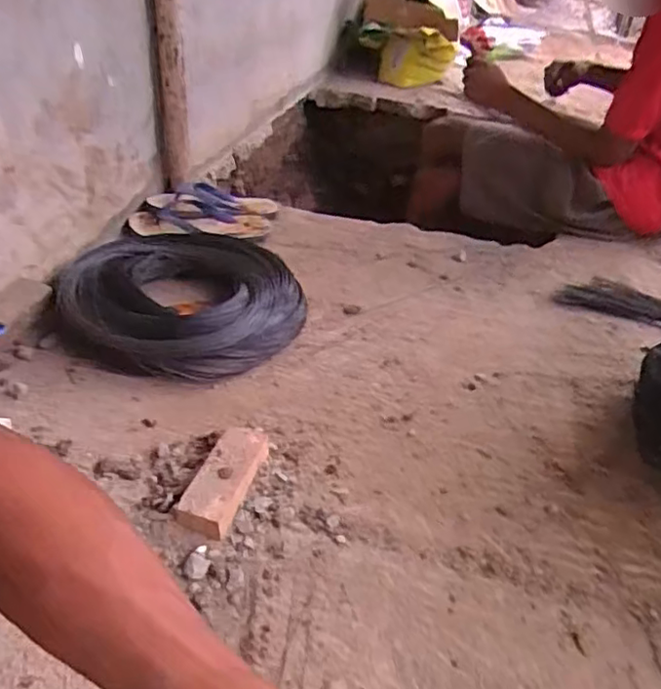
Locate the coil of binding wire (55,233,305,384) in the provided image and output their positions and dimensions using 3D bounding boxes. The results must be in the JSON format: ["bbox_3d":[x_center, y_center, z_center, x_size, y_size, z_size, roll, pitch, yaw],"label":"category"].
[{"bbox_3d":[-0.224,-0.075,0.993,0.348,0.108,0.322,3,39,-2],"label":"coil of binding wire"}]

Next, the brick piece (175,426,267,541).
[{"bbox_3d":[-0.125,0.160,0.740,0.063,0.039,0.151,15,40,13],"label":"brick piece"}]

